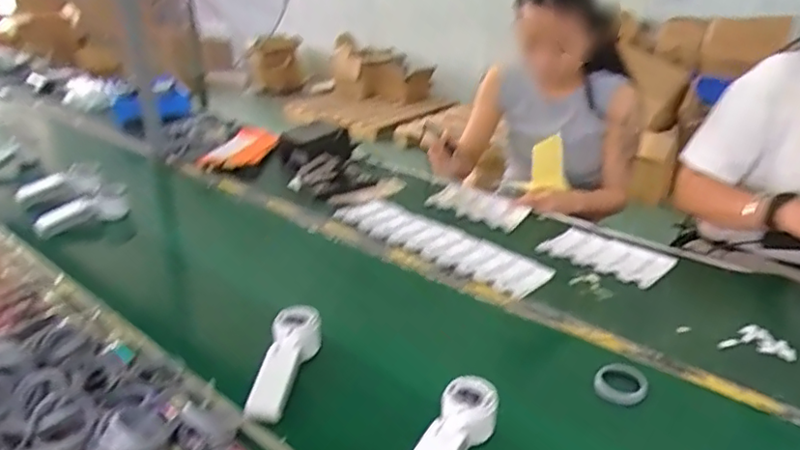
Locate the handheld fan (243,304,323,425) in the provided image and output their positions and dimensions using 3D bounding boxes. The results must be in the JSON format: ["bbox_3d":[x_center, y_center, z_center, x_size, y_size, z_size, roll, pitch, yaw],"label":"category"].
[{"bbox_3d":[-0.146,0.169,0.748,0.058,0.042,0.166,6,42,12],"label":"handheld fan"}]

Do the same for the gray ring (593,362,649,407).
[{"bbox_3d":[0.278,0.200,0.745,0.061,0.026,0.056,0,26,0],"label":"gray ring"}]

